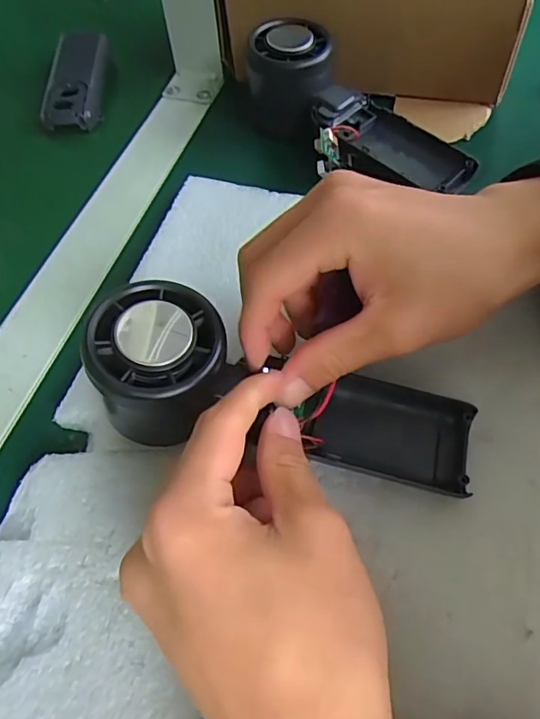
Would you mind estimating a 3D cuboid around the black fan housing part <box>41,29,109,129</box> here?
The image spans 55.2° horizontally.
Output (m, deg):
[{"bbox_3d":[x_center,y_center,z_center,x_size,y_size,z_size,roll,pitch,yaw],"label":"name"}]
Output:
[{"bbox_3d":[-0.150,-0.221,0.401,0.041,0.020,0.102,-5,57,1],"label":"black fan housing part"}]

